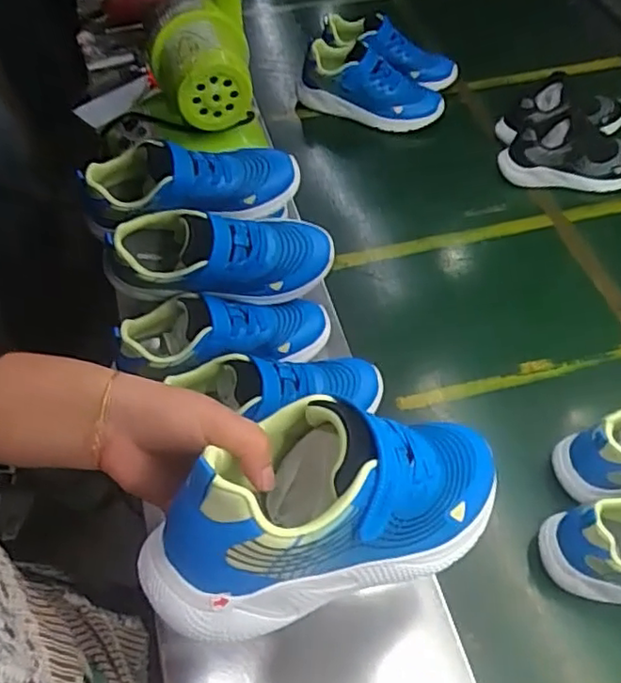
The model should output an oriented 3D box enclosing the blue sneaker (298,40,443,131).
[{"bbox_3d":[0.101,-0.426,1.079,0.246,0.115,0.084,17,57,10],"label":"blue sneaker"}]

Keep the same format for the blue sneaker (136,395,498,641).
[{"bbox_3d":[0.029,0.087,0.377,0.237,0.089,0.094,-5,50,-33],"label":"blue sneaker"}]

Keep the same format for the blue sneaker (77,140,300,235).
[{"bbox_3d":[-0.131,-0.181,0.733,0.240,0.086,0.094,-16,58,-12],"label":"blue sneaker"}]

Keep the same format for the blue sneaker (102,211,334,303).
[{"bbox_3d":[-0.096,-0.094,0.699,0.247,0.102,0.073,-9,57,-7],"label":"blue sneaker"}]

